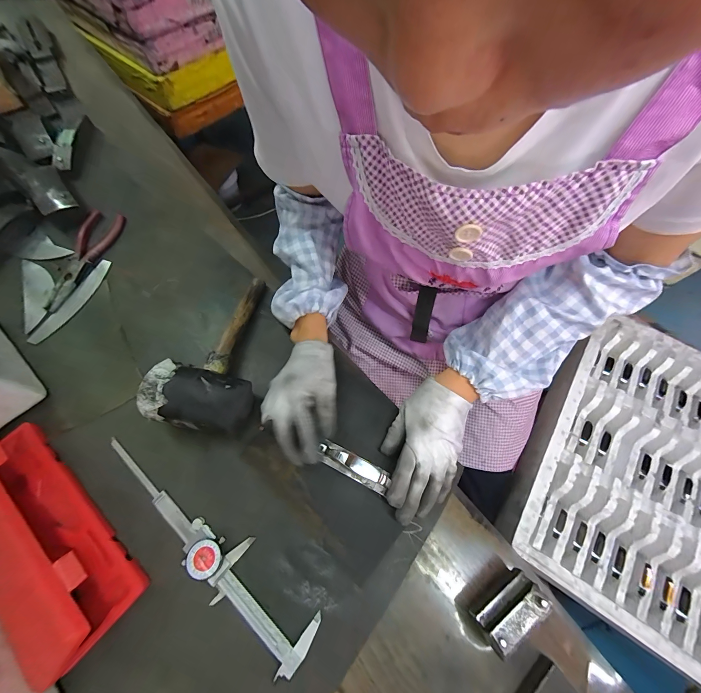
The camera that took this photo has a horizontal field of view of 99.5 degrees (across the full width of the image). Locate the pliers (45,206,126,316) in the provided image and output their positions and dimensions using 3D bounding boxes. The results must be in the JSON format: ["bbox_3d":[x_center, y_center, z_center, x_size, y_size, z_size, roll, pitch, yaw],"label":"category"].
[{"bbox_3d":[-0.435,-0.143,0.477,0.060,0.013,0.194,12,66,2],"label":"pliers"}]

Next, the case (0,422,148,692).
[{"bbox_3d":[-0.333,0.193,0.302,0.245,0.072,0.088,40,70,14],"label":"case"}]

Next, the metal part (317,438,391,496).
[{"bbox_3d":[0.003,0.139,0.344,0.085,0.012,0.025,25,67,13],"label":"metal part"}]

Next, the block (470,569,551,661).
[{"bbox_3d":[0.159,0.266,0.304,0.068,0.052,0.031,-35,72,-17],"label":"block"}]

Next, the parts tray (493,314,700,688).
[{"bbox_3d":[0.609,0.258,0.519,0.556,0.056,0.526,31,68,11],"label":"parts tray"}]

